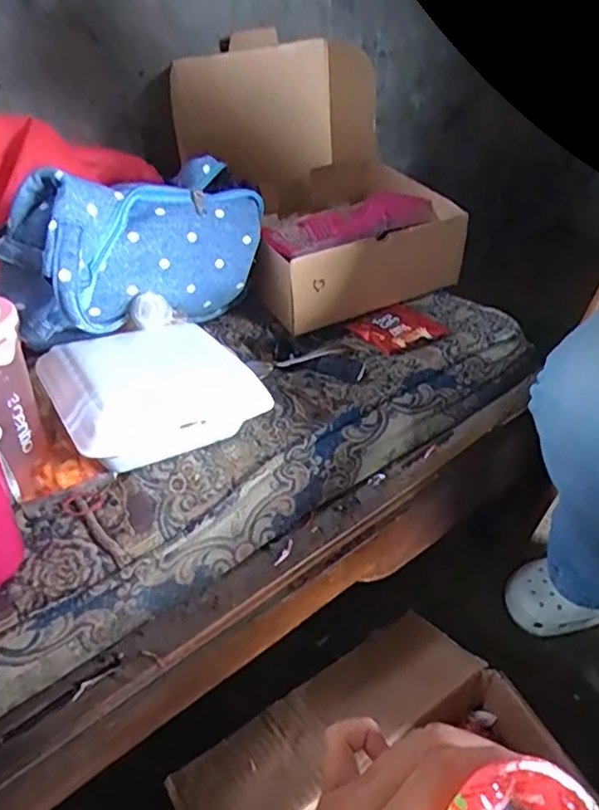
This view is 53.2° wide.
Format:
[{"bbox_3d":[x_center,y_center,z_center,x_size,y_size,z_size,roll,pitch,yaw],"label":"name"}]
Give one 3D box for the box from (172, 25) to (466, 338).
[{"bbox_3d":[0.037,-0.348,0.858,0.277,0.231,0.448,-13,43,-14],"label":"box"}]

